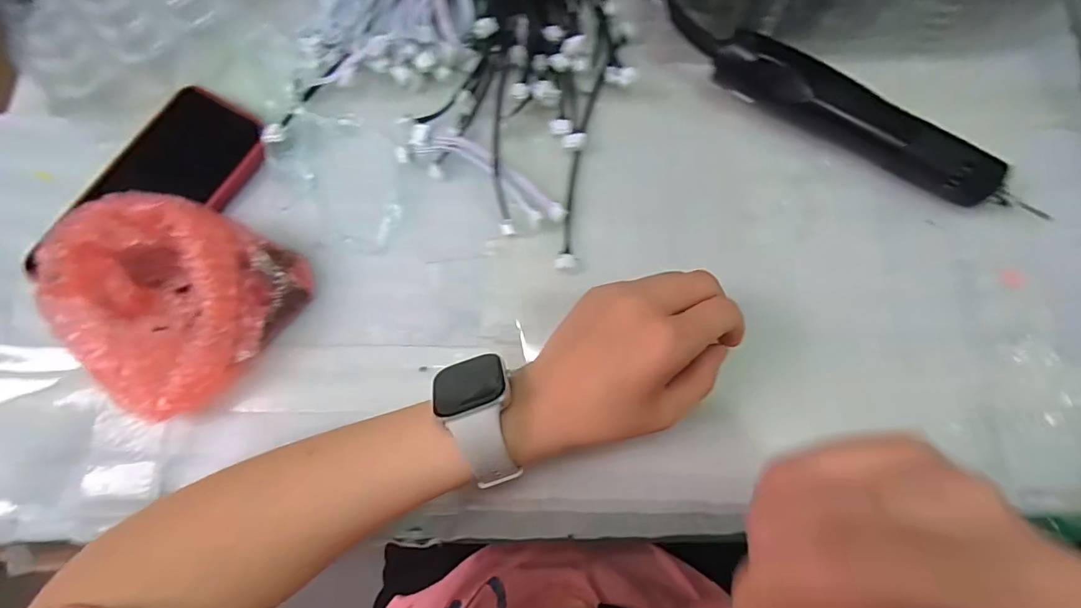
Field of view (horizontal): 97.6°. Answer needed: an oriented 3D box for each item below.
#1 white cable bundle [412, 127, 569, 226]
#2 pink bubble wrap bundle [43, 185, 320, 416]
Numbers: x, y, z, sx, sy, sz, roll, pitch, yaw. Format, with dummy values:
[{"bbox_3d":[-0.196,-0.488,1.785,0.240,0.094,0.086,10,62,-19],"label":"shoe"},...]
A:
[{"bbox_3d":[-0.035,-0.087,0.316,0.113,0.015,0.025,32,79,7],"label":"white cable bundle"},{"bbox_3d":[-0.216,0.000,0.276,0.117,0.048,0.117,25,79,2],"label":"pink bubble wrap bundle"}]

